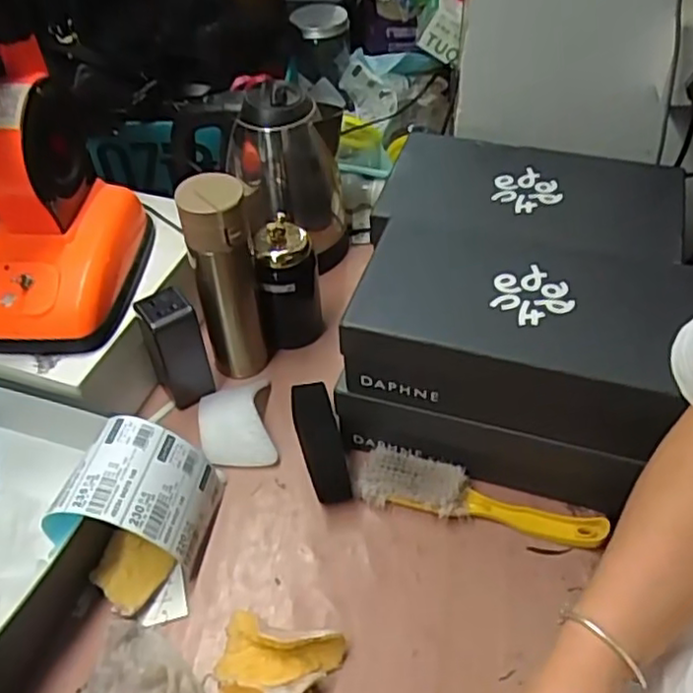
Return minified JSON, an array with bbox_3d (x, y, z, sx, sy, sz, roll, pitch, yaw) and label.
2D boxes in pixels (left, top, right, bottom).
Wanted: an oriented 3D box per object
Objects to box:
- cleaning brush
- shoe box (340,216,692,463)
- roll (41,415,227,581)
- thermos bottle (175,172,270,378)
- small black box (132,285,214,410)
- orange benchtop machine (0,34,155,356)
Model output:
[{"bbox_3d":[0.126,0.144,0.663,0.238,0.035,0.054,10,49,11],"label":"cleaning brush"},{"bbox_3d":[0.162,-0.018,0.628,0.288,0.098,0.168,14,50,14],"label":"shoe box"},{"bbox_3d":[-0.193,0.139,0.635,0.127,0.102,0.114,9,48,9],"label":"roll"},{"bbox_3d":[-0.126,-0.064,0.718,0.063,0.240,0.054,-10,48,-7],"label":"thermos bottle"},{"bbox_3d":[-0.184,0.003,0.735,0.053,0.135,0.046,-24,51,-19],"label":"small black box"},{"bbox_3d":[-0.318,-0.139,0.667,0.190,0.208,0.210,-2,48,-1],"label":"orange benchtop machine"}]

